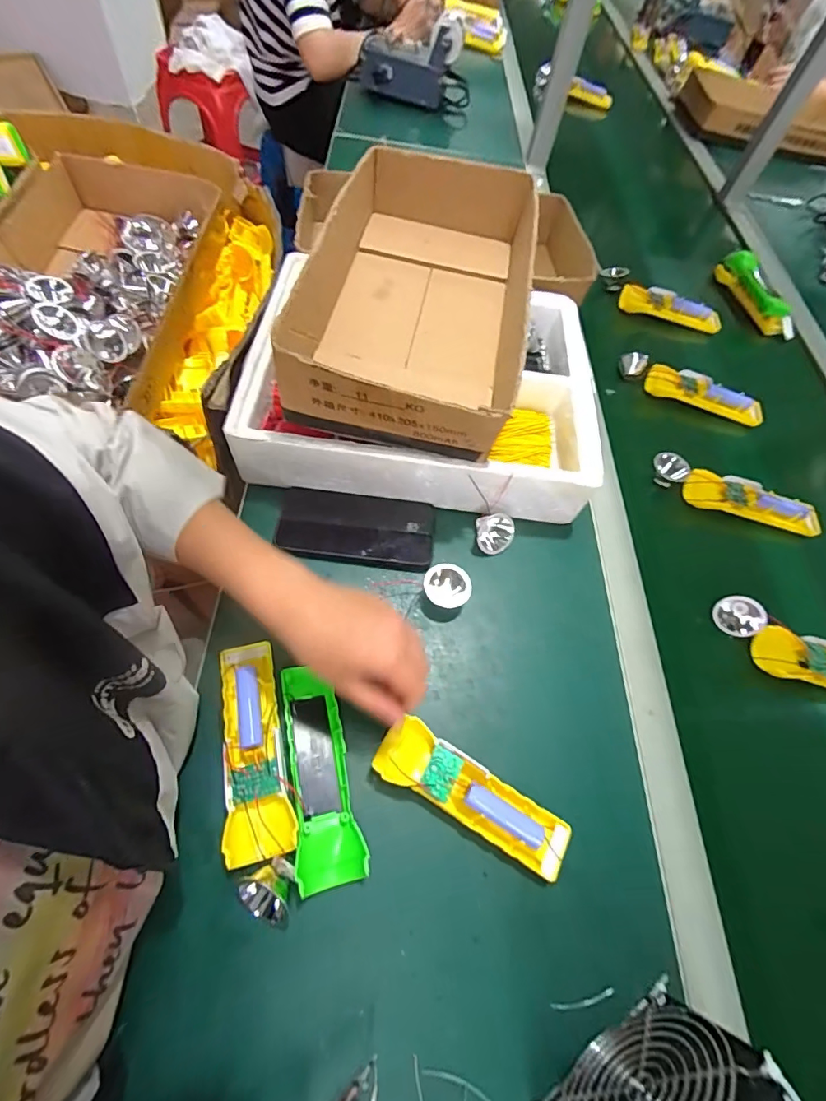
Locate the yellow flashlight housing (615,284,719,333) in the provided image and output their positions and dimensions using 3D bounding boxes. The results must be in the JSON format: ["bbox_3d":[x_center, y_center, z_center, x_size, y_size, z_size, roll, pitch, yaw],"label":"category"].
[{"bbox_3d":[0.424,-0.401,0.757,0.164,0.039,0.034,18,62,2],"label":"yellow flashlight housing"}]

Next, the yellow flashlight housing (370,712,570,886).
[{"bbox_3d":[0.047,0.197,0.369,0.160,0.024,0.048,29,64,11],"label":"yellow flashlight housing"}]

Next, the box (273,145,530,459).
[{"bbox_3d":[0.015,-0.296,0.511,0.210,0.098,0.417,11,62,-1],"label":"box"}]

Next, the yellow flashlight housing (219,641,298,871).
[{"bbox_3d":[-0.129,0.156,0.372,0.047,0.032,0.163,-10,64,-12],"label":"yellow flashlight housing"}]

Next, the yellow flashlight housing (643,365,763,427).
[{"bbox_3d":[0.419,-0.225,0.660,0.167,0.035,0.043,23,62,5],"label":"yellow flashlight housing"}]

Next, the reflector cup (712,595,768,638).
[{"bbox_3d":[0.353,0.071,0.499,0.046,0.022,0.046,0,91,14],"label":"reflector cup"}]

